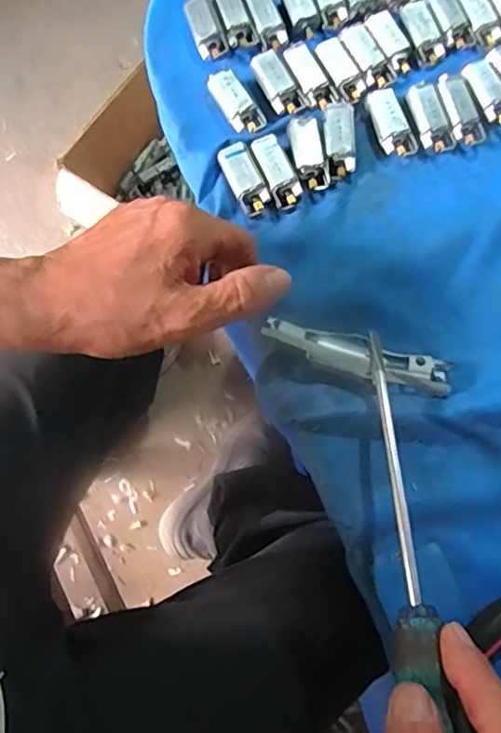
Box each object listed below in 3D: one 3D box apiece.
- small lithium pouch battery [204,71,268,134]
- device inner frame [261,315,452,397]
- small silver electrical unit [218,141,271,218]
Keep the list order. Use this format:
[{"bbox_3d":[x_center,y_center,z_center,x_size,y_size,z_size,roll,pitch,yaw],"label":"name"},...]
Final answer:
[{"bbox_3d":[-0.010,-0.173,0.381,0.021,0.013,0.048,-30,78,-8],"label":"small lithium pouch battery"},{"bbox_3d":[0.061,-0.007,0.332,0.108,0.014,0.023,16,76,3],"label":"device inner frame"},{"bbox_3d":[-0.004,-0.116,0.363,0.019,0.012,0.045,-25,78,-7],"label":"small silver electrical unit"}]

